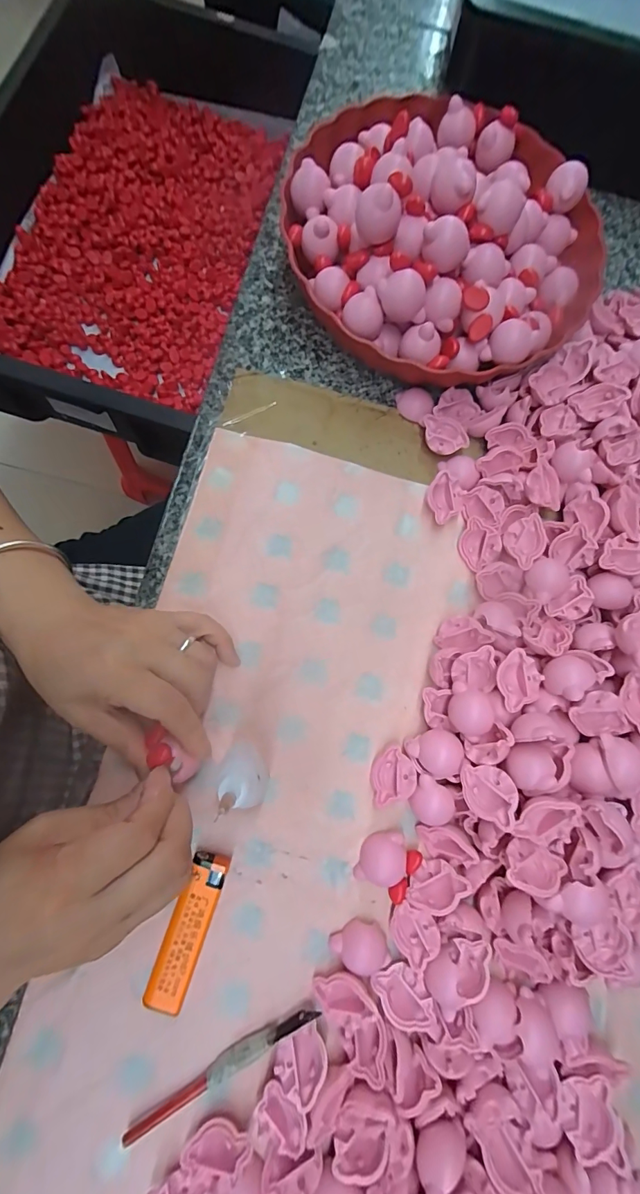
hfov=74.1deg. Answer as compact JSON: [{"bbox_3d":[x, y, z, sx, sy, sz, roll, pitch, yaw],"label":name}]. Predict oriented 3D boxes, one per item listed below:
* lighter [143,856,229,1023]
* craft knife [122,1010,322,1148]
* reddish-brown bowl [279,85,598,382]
[{"bbox_3d":[-0.078,0.195,0.250,0.024,0.014,0.078,18,76,0],"label":"lighter"},{"bbox_3d":[-0.054,0.265,0.237,0.117,0.008,0.010,-27,81,-10],"label":"craft knife"},{"bbox_3d":[0.094,-0.268,0.310,0.227,0.083,0.221,1,77,-5],"label":"reddish-brown bowl"}]

